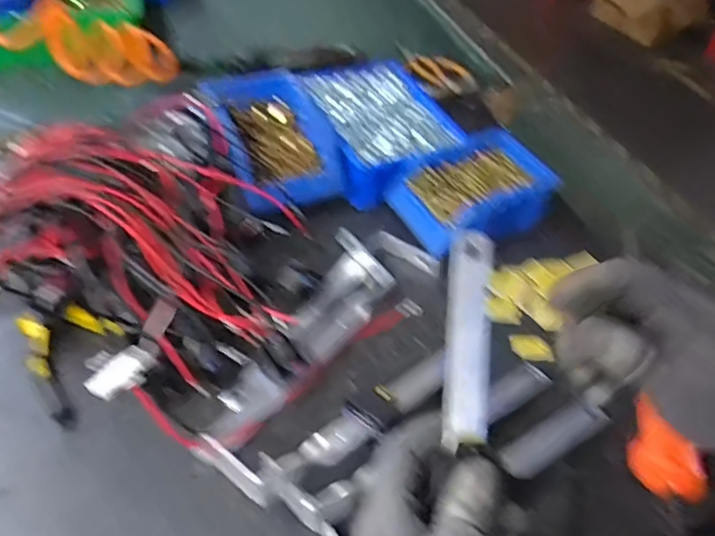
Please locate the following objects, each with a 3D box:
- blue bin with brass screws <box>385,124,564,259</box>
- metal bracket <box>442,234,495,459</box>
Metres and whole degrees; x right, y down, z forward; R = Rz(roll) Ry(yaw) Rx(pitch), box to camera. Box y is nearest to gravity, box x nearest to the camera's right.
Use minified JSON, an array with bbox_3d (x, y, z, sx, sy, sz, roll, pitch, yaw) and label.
[{"bbox_3d":[0.124,-0.078,0.648,0.156,0.066,0.122,-25,53,-24],"label":"blue bin with brass screws"},{"bbox_3d":[0.064,0.040,0.341,0.025,0.011,0.121,3,85,-1],"label":"metal bracket"}]

